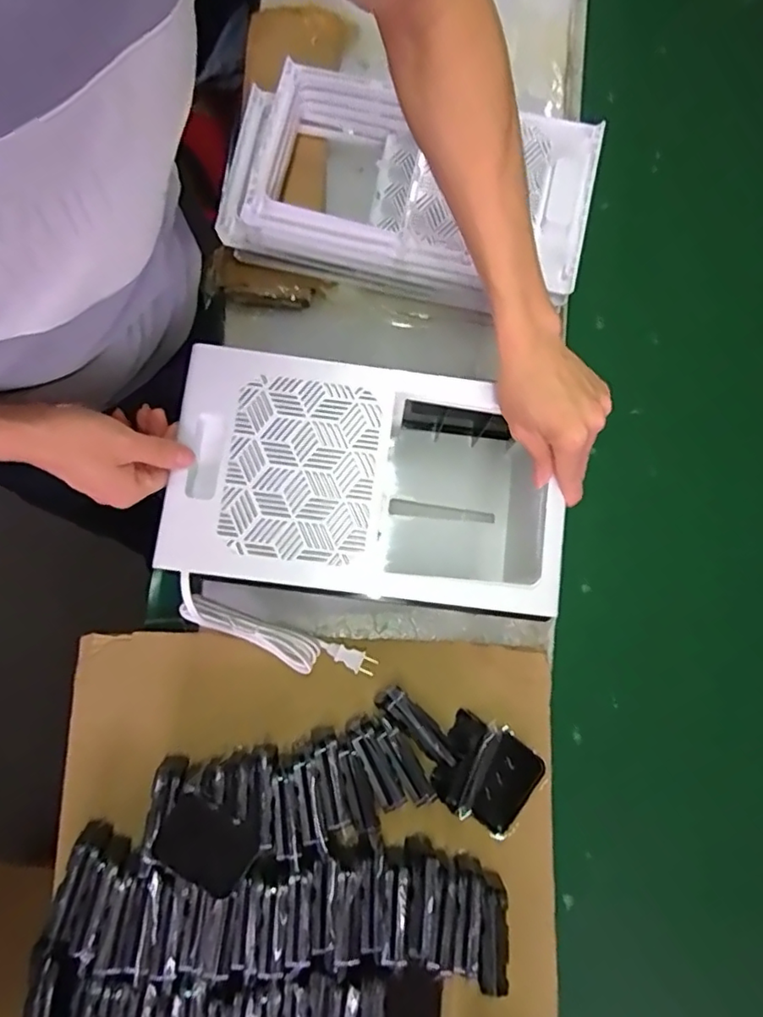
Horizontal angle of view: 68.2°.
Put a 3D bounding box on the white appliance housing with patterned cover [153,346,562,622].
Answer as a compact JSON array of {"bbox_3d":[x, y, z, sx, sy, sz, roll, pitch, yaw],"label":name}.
[{"bbox_3d":[-0.012,-0.017,0.565,0.331,0.167,0.201,6,80,0],"label":"white appliance housing with patterned cover"}]

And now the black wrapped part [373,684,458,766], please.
[{"bbox_3d":[0.034,0.213,0.555,0.087,0.056,0.031,42,82,6],"label":"black wrapped part"}]

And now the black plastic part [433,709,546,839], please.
[{"bbox_3d":[0.101,0.258,0.549,0.104,0.054,0.090,33,81,5],"label":"black plastic part"}]

